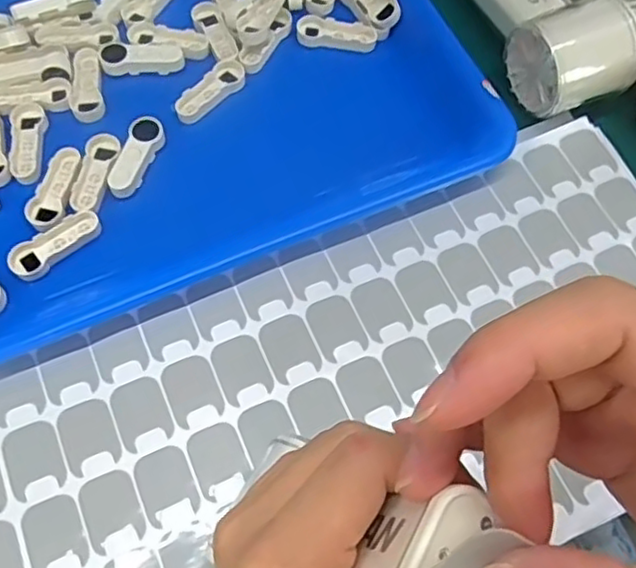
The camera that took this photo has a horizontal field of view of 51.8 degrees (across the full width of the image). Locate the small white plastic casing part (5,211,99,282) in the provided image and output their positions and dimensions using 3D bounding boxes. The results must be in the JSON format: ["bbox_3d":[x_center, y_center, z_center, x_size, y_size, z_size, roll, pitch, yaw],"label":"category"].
[{"bbox_3d":[-0.140,-0.021,0.351,0.051,0.007,0.019,-33,70,-16],"label":"small white plastic casing part"}]

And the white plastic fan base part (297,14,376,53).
[{"bbox_3d":[0.012,-0.159,0.416,0.050,0.007,0.019,8,65,2],"label":"white plastic fan base part"}]

